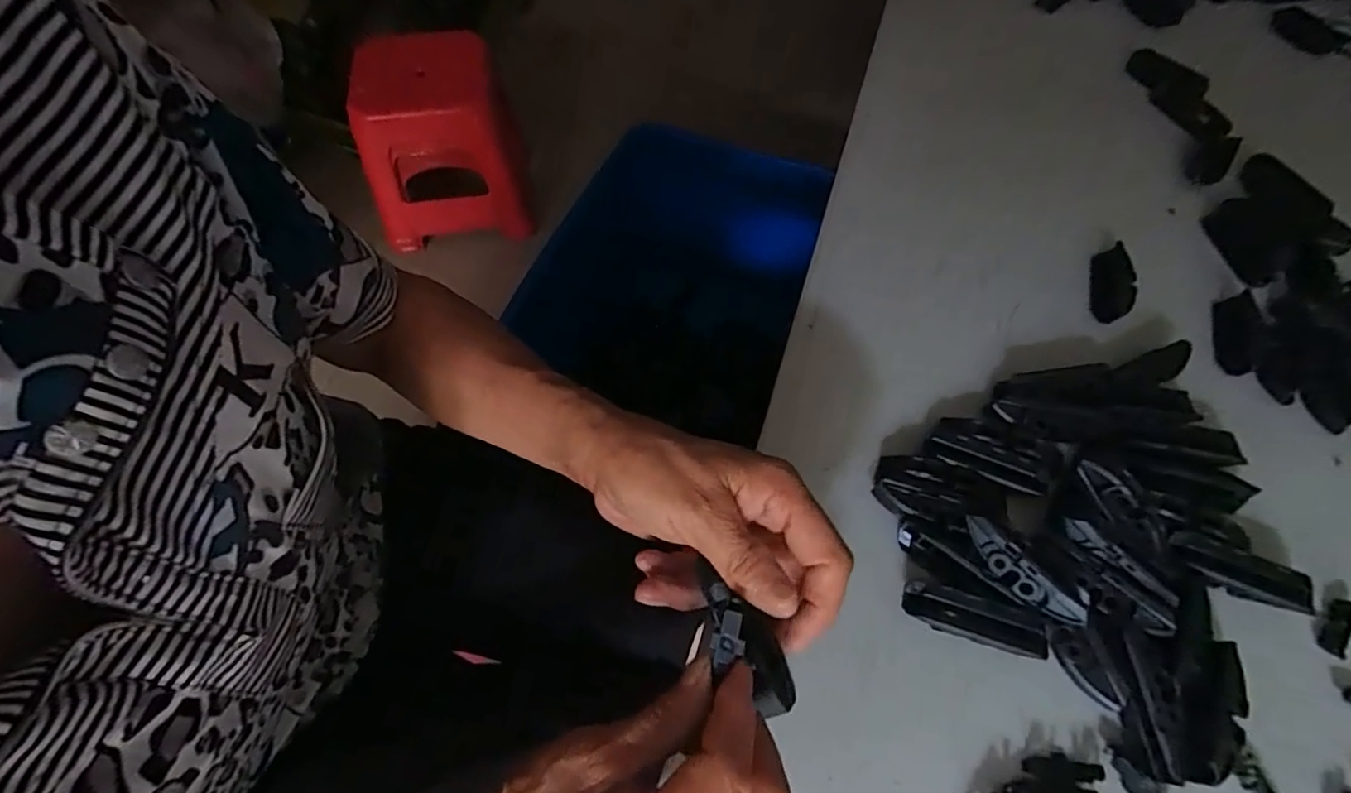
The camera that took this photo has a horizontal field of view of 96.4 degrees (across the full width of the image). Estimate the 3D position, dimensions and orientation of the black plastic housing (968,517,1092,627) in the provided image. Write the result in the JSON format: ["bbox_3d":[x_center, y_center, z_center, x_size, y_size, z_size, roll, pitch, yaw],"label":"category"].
[{"bbox_3d":[0.174,0.089,0.304,0.013,0.019,0.066,-40,68,-21],"label":"black plastic housing"}]

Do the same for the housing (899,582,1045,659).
[{"bbox_3d":[0.154,0.117,0.314,0.070,0.019,0.021,14,61,8],"label":"housing"}]

